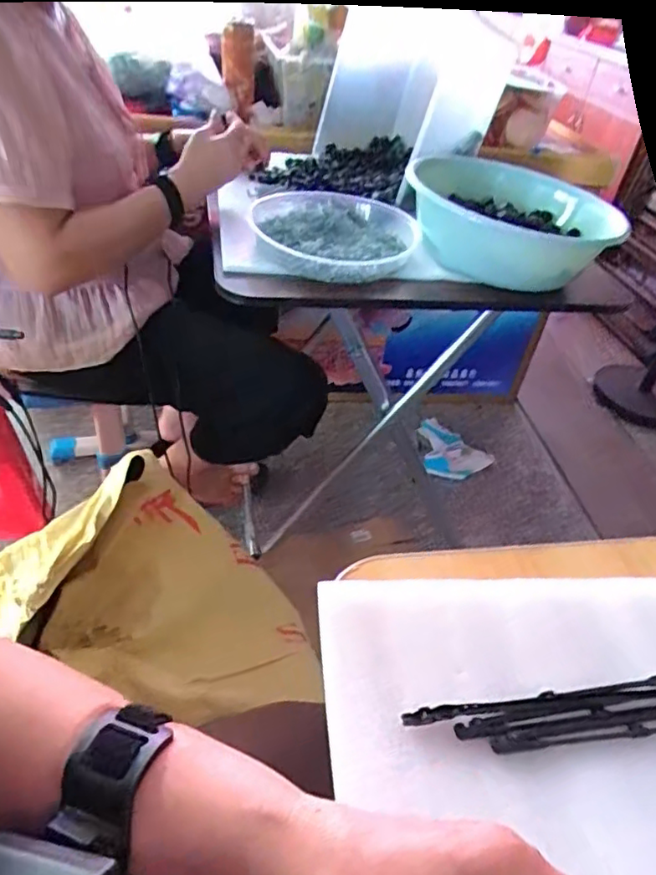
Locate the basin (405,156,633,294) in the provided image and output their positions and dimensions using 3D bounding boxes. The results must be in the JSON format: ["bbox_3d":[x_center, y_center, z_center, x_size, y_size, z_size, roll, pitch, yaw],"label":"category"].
[{"bbox_3d":[0.251,-0.303,0.843,0.289,0.108,0.185,10,40,1],"label":"basin"}]

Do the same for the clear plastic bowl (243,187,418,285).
[{"bbox_3d":[0.011,-0.274,0.807,0.218,0.043,0.203,5,40,-4],"label":"clear plastic bowl"}]

